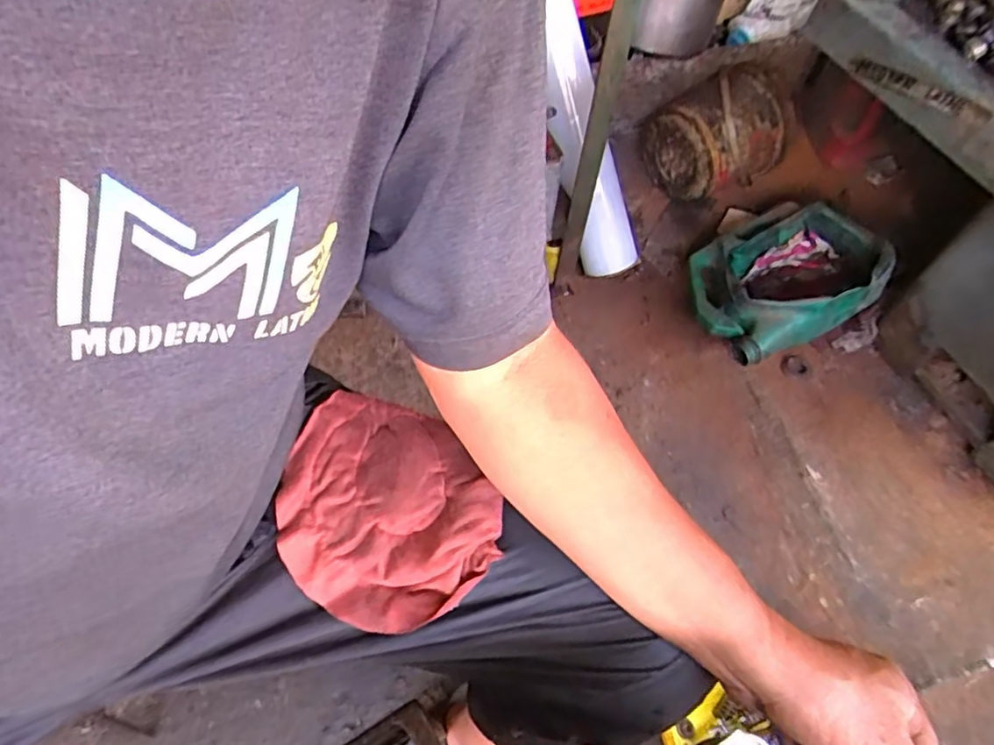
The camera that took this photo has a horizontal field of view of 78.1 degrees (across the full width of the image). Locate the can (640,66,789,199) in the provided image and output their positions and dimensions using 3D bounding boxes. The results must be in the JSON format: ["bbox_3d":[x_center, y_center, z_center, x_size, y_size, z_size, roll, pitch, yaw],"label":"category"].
[{"bbox_3d":[0.404,-0.443,1.135,0.194,0.190,0.194,1,57,-1],"label":"can"}]

